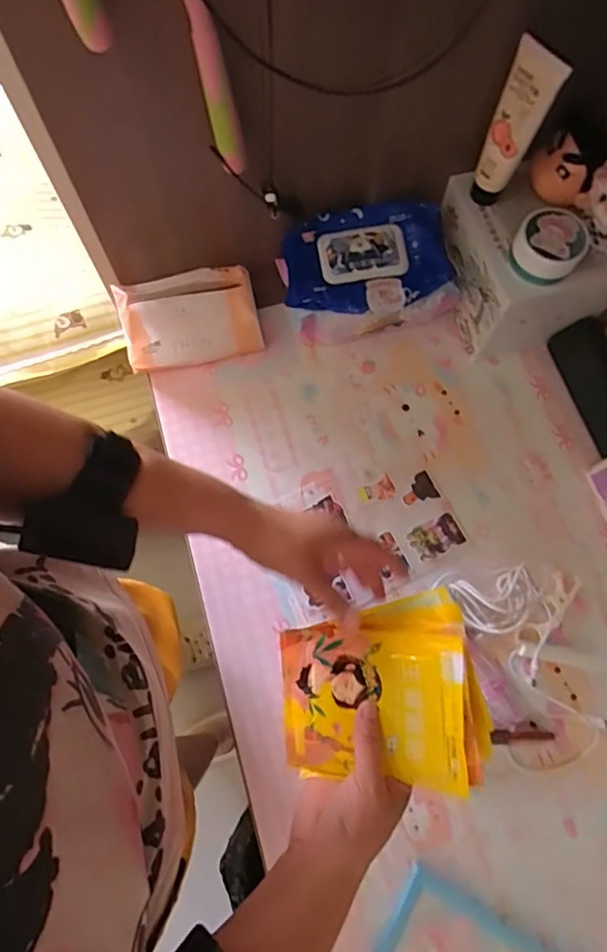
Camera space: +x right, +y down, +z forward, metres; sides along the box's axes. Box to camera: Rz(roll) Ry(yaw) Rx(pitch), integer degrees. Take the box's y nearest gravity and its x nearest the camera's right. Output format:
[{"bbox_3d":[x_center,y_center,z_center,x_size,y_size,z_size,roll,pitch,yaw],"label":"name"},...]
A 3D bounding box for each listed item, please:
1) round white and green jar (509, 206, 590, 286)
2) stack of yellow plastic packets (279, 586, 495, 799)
[{"bbox_3d":[0.250,-0.232,0.558,0.065,0.047,0.068,0,72,-1],"label":"round white and green jar"},{"bbox_3d":[0.065,0.181,0.469,0.171,0.031,0.146,-7,79,25],"label":"stack of yellow plastic packets"}]

